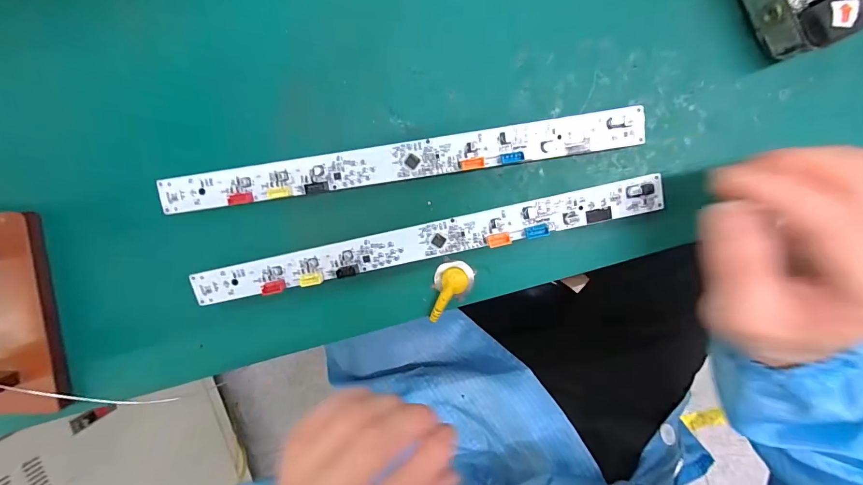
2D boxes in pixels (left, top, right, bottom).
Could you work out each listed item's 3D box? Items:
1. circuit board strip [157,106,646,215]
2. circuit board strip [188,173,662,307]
[{"bbox_3d":[-0.023,-0.047,0.232,0.285,0.014,0.021,-7,98,5],"label":"circuit board strip"},{"bbox_3d":[-0.009,0.002,0.233,0.286,0.006,0.020,-12,101,5],"label":"circuit board strip"}]

